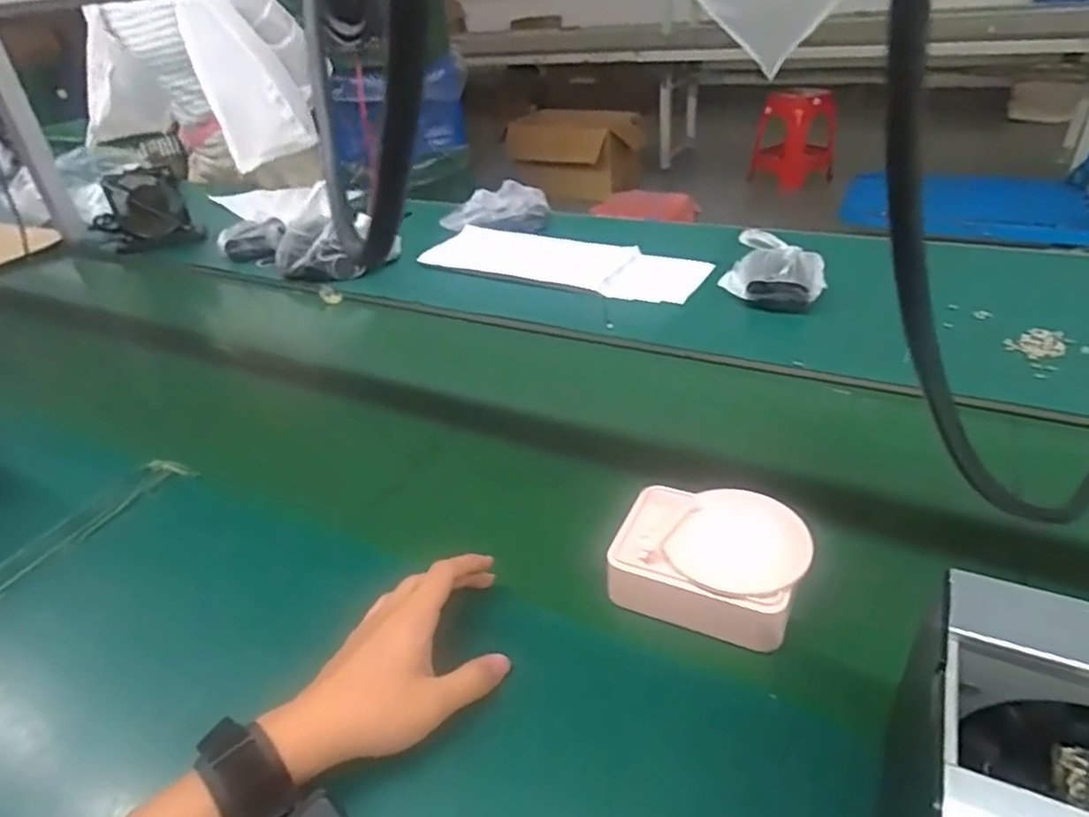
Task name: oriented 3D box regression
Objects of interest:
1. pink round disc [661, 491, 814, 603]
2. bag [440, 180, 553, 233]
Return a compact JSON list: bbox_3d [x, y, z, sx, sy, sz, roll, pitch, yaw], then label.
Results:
[{"bbox_3d":[0.142,0.096,0.482,0.090,0.011,0.092,-4,34,3],"label":"pink round disc"},{"bbox_3d":[-0.087,-0.349,1.178,0.193,0.066,0.083,-8,34,-2],"label":"bag"}]

